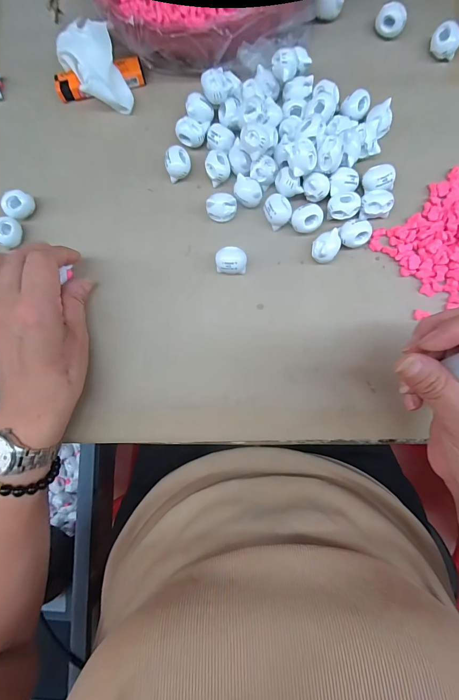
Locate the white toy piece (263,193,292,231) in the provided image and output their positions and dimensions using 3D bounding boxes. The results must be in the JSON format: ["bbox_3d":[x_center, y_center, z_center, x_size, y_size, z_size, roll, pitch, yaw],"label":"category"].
[{"bbox_3d":[0.041,-0.119,0.270,0.023,0.017,0.025,0,85,3],"label":"white toy piece"}]

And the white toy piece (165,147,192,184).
[{"bbox_3d":[-0.045,-0.164,0.277,0.021,0.019,0.023,0,85,3],"label":"white toy piece"}]

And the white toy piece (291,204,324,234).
[{"bbox_3d":[0.066,-0.111,0.268,0.024,0.016,0.023,0,85,3],"label":"white toy piece"}]

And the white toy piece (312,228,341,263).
[{"bbox_3d":[0.081,-0.086,0.264,0.026,0.019,0.021,-45,84,-1],"label":"white toy piece"}]

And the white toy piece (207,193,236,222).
[{"bbox_3d":[-0.006,-0.123,0.273,0.024,0.021,0.019,-1,85,3],"label":"white toy piece"}]

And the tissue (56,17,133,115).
[{"bbox_3d":[-0.123,-0.254,0.285,0.047,0.029,0.084,-20,84,1],"label":"tissue"}]

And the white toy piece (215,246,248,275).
[{"bbox_3d":[0.002,-0.076,0.269,0.025,0.020,0.022,1,85,3],"label":"white toy piece"}]

